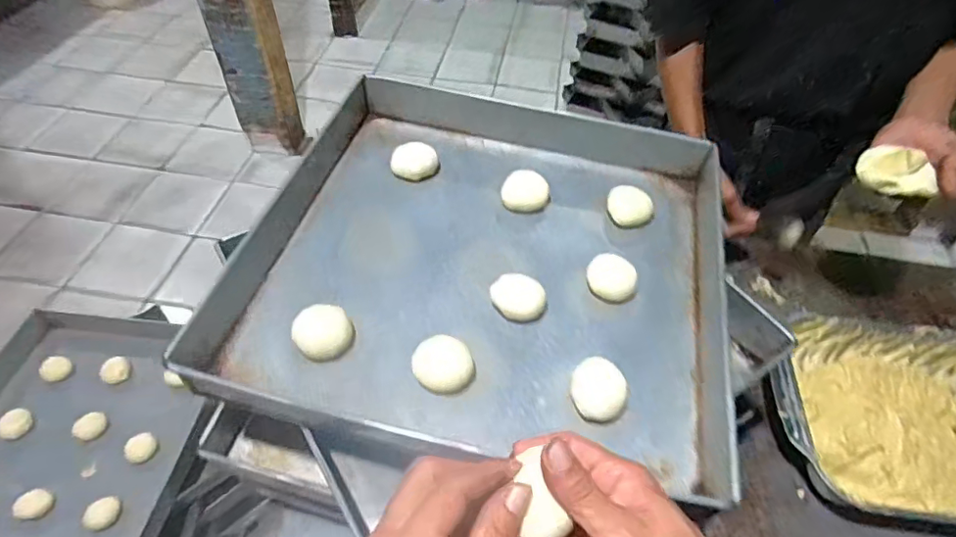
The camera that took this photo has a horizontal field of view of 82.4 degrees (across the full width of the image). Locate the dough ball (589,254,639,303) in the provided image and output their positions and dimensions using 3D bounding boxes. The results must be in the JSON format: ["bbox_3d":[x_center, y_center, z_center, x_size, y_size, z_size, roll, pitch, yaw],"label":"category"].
[{"bbox_3d":[0.143,0.009,0.581,0.052,0.024,0.045,23,52,17],"label":"dough ball"}]

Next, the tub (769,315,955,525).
[{"bbox_3d":[0.610,0.210,0.733,0.441,0.077,0.281,5,49,2],"label":"tub"}]

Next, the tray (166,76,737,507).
[{"bbox_3d":[0.009,-0.032,0.607,0.490,0.055,0.491,12,50,8],"label":"tray"}]

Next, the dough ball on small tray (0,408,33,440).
[{"bbox_3d":[-0.880,0.294,1.037,0.055,0.030,0.055,1,49,-1],"label":"dough ball on small tray"}]

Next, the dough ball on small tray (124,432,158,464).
[{"bbox_3d":[-0.627,0.337,1.021,0.040,0.053,0.052,34,54,21],"label":"dough ball on small tray"}]

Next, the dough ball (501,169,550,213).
[{"bbox_3d":[0.056,-0.096,0.665,0.054,0.026,0.050,1,49,-1],"label":"dough ball"}]

